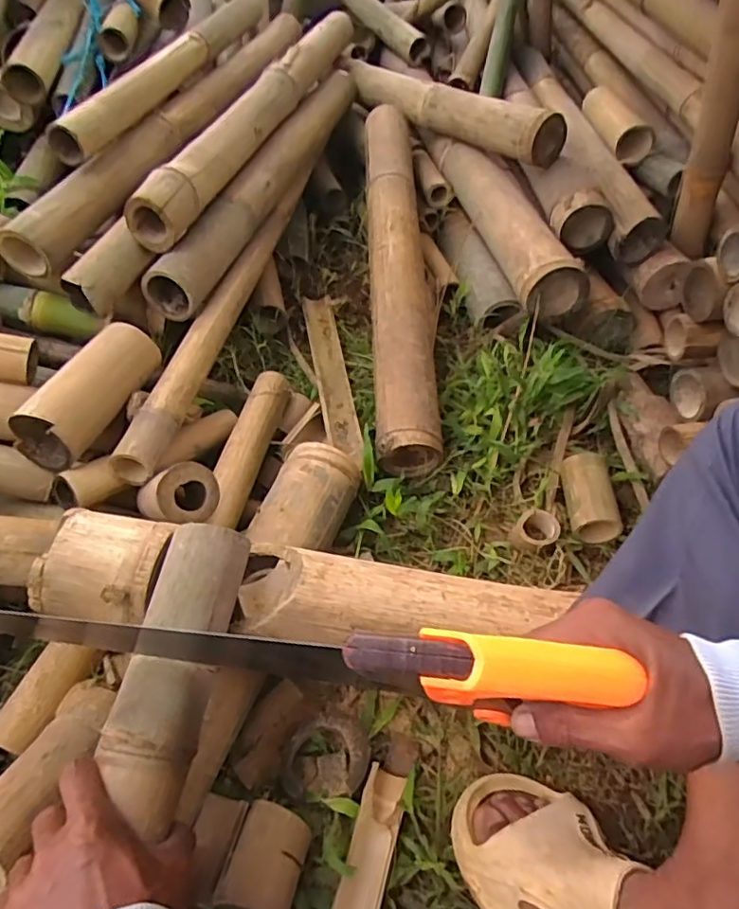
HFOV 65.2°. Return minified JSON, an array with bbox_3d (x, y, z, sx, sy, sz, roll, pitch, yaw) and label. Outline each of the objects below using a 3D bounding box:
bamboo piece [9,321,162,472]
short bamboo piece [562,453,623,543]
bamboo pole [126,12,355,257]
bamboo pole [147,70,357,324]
[{"bbox_3d":[-0.289,-0.073,0.609,0.074,0.058,0.176,21,52,15],"label":"bamboo piece"},{"bbox_3d":[0.265,0.049,0.698,0.051,0.046,0.104,2,49,0],"label":"short bamboo piece"},{"bbox_3d":[-0.172,-0.607,0.977,0.072,0.070,0.865,12,50,8],"label":"bamboo pole"},{"bbox_3d":[-0.151,-0.485,0.963,0.068,0.074,0.777,12,50,8],"label":"bamboo pole"}]

